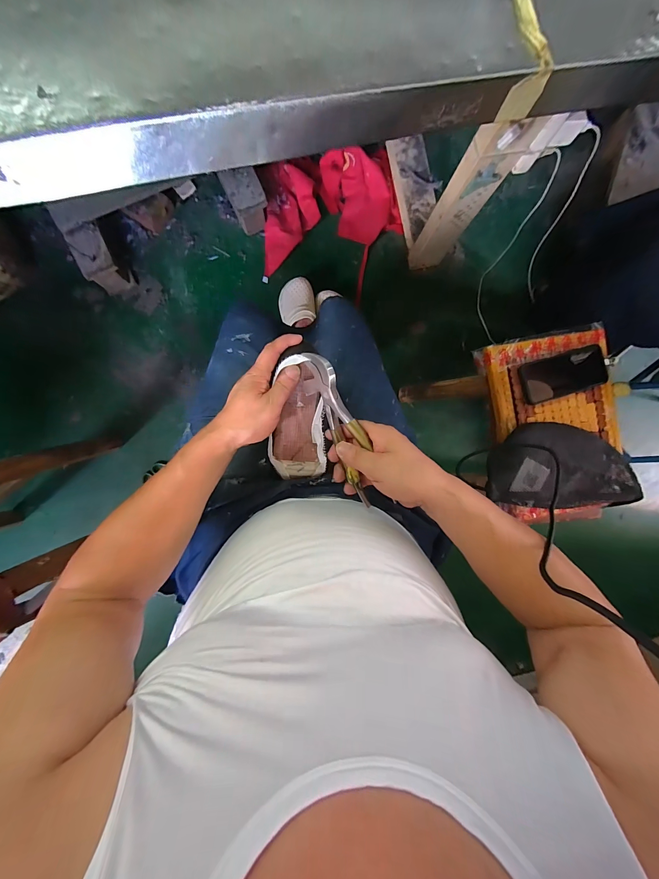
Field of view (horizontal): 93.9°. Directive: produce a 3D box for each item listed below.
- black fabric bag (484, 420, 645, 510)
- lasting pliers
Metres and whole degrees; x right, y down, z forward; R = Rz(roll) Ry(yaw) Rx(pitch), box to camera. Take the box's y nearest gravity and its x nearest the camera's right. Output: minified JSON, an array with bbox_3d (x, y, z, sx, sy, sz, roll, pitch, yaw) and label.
[{"bbox_3d":[0.433,0.051,0.580,0.286,0.069,0.154,7,90,-4],"label":"black fabric bag"},{"bbox_3d":[0.018,-0.009,0.357,0.038,0.034,0.191,-22,100,-4],"label":"lasting pliers"}]

